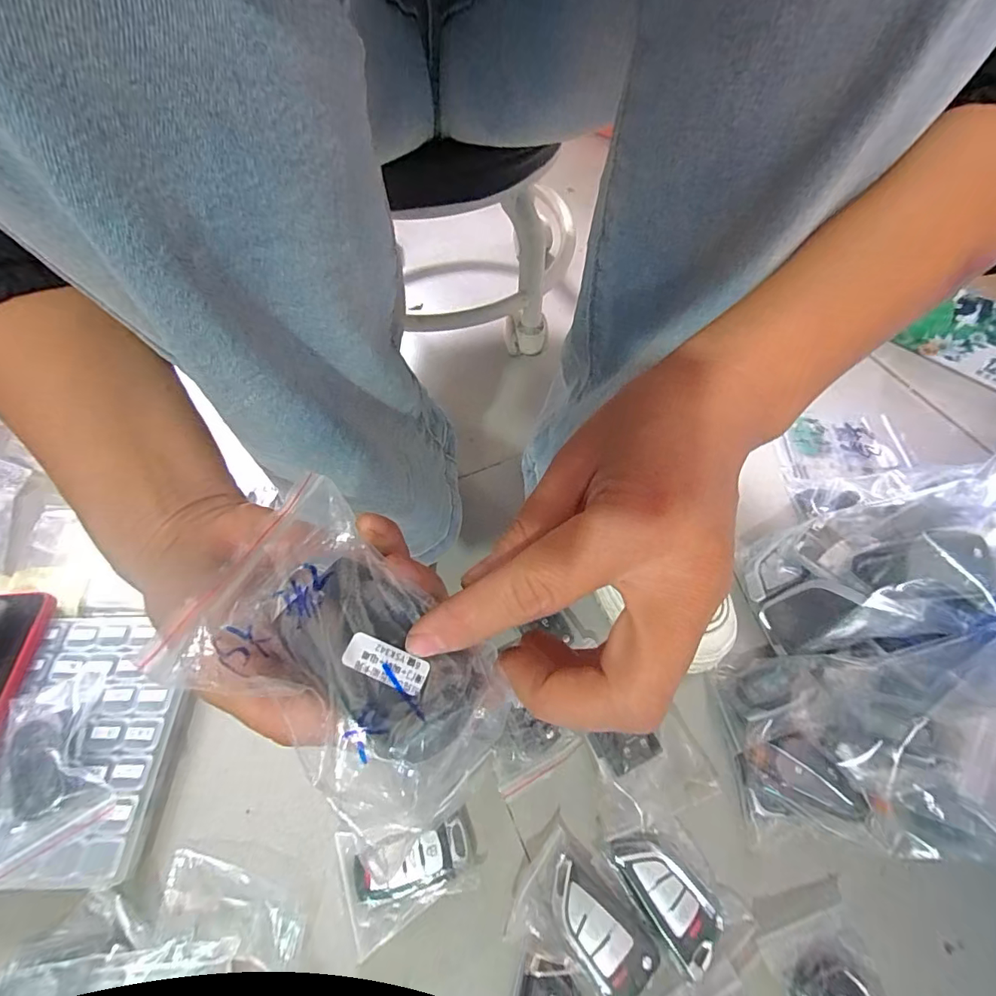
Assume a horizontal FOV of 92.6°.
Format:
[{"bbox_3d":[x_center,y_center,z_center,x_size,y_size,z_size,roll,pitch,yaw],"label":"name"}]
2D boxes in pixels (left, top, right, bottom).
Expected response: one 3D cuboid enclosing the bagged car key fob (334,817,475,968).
[{"bbox_3d":[-0.060,0.240,0.311,0.082,0.018,0.061,-22,61,-12],"label":"bagged car key fob"}]

